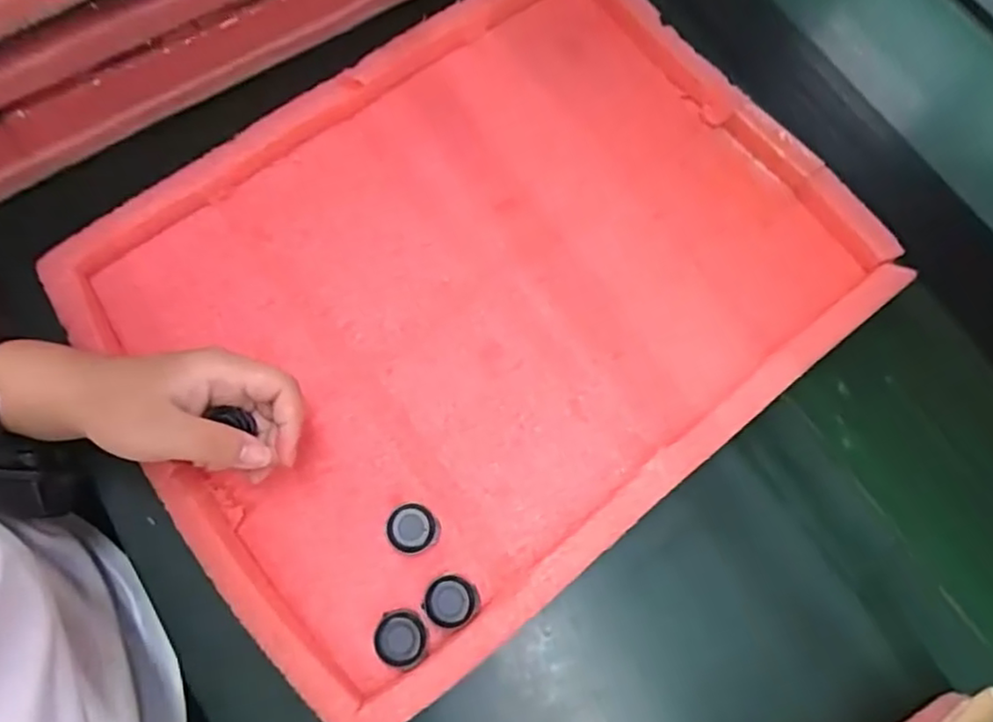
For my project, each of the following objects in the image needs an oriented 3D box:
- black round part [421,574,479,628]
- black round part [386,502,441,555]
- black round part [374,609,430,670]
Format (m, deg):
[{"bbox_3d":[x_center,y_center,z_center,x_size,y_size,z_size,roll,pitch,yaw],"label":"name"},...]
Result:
[{"bbox_3d":[-0.026,0.138,0.367,0.029,0.008,0.028,2,71,-5],"label":"black round part"},{"bbox_3d":[-0.050,0.100,0.380,0.029,0.016,0.028,2,71,-5],"label":"black round part"},{"bbox_3d":[-0.054,0.157,0.361,0.029,0.007,0.029,2,71,-5],"label":"black round part"}]

